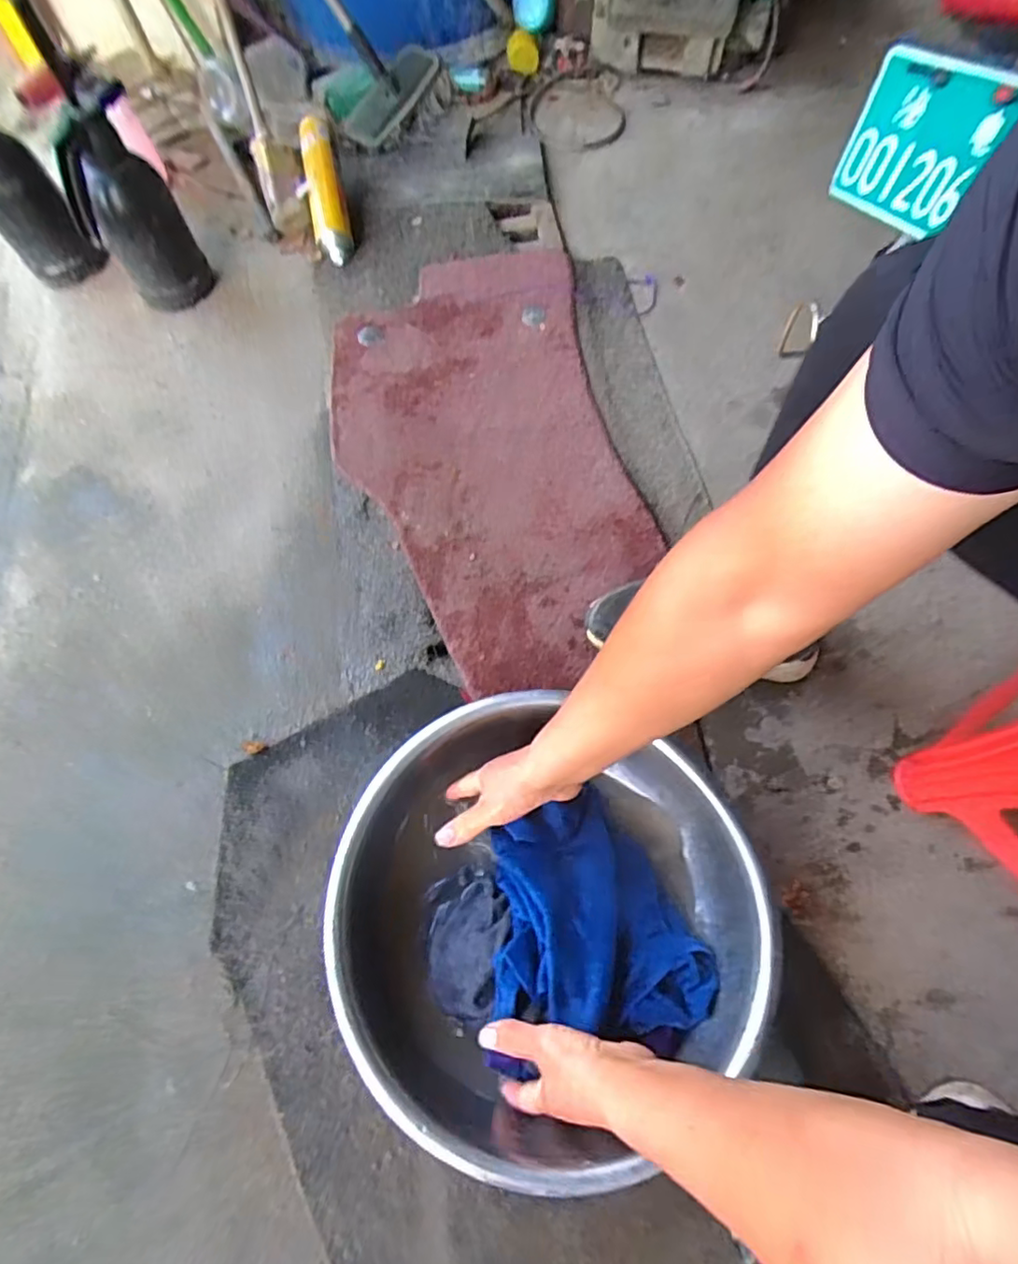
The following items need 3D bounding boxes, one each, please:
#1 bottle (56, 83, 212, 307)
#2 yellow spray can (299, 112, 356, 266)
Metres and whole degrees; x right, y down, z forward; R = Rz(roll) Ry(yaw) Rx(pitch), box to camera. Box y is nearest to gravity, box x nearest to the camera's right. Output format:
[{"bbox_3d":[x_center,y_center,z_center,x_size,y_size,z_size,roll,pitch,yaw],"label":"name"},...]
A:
[{"bbox_3d":[-0.607,-0.677,0.949,0.150,0.275,0.144,-27,70,-12],"label":"bottle"},{"bbox_3d":[-0.339,-0.811,1.087,0.075,0.057,0.284,-10,85,-5],"label":"yellow spray can"}]

